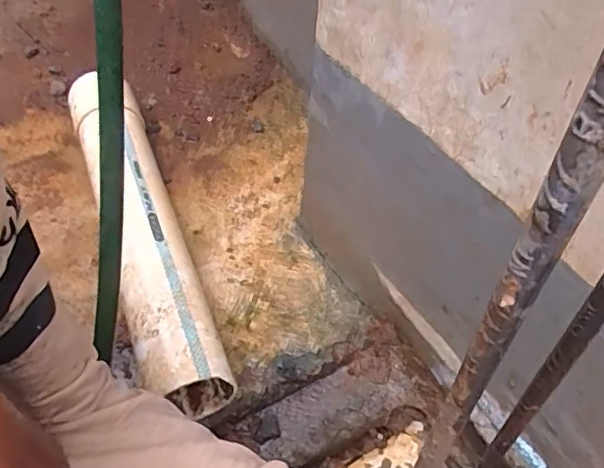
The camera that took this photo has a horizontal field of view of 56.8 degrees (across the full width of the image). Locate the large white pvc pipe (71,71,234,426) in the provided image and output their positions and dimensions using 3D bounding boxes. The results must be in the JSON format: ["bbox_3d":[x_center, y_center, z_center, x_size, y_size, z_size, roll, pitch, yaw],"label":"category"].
[{"bbox_3d":[-0.207,-0.017,0.713,0.090,0.096,0.521,-18,52,-13],"label":"large white pvc pipe"}]

